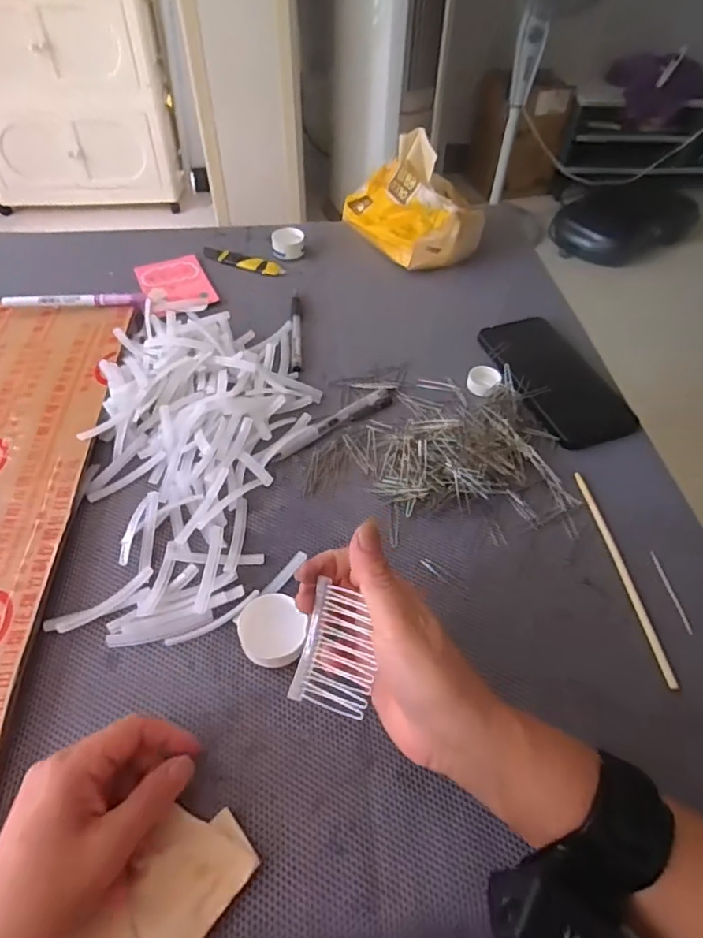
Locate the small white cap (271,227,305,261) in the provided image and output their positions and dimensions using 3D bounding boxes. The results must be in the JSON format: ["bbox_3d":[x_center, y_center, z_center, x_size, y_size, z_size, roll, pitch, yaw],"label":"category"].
[{"bbox_3d":[-0.074,-0.266,0.661,0.038,0.021,0.036,-6,51,-7],"label":"small white cap"}]

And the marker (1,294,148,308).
[{"bbox_3d":[-0.276,-0.166,0.560,0.137,0.014,0.012,-4,51,-5],"label":"marker"}]

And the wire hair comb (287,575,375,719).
[{"bbox_3d":[-0.006,0.097,0.300,0.043,0.008,0.061,14,84,19],"label":"wire hair comb"}]

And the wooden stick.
[{"bbox_3d":[0.194,0.071,0.403,0.007,0.004,0.171,-3,51,-4],"label":"wooden stick"}]

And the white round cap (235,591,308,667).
[{"bbox_3d":[-0.050,0.103,0.357,0.041,0.019,0.051,-29,57,-23],"label":"white round cap"}]

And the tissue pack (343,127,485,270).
[{"bbox_3d":[0.067,-0.316,0.641,0.105,0.099,0.158,-27,56,-22],"label":"tissue pack"}]

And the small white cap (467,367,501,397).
[{"bbox_3d":[0.122,-0.082,0.519,0.029,0.010,0.036,14,51,9],"label":"small white cap"}]

